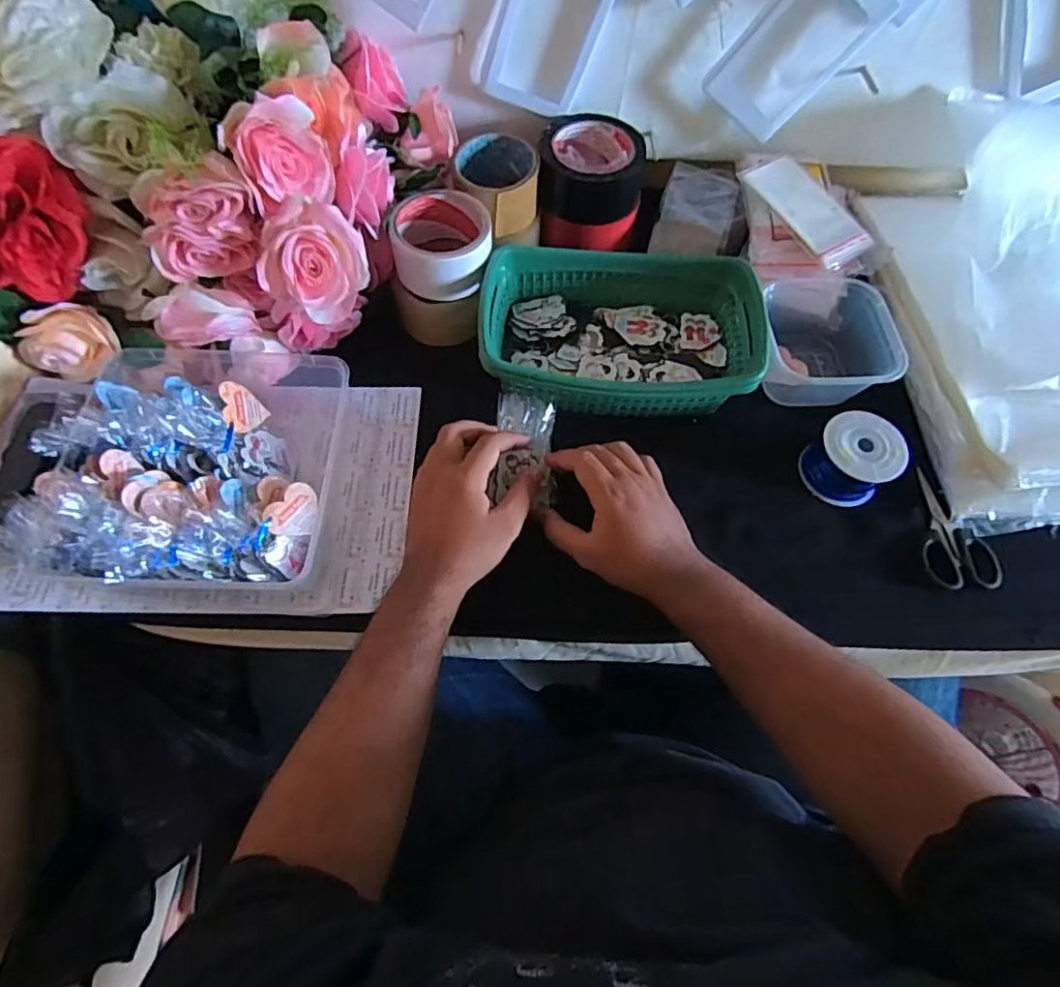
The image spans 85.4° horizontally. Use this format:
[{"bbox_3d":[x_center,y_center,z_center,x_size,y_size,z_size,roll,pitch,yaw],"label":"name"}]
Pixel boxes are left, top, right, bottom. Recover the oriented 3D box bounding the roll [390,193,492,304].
[{"bbox_3d":[-0.081,-0.230,0.527,0.087,0.052,0.084,1,63,-2],"label":"roll"}]

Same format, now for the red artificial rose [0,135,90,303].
[{"bbox_3d":[-0.378,-0.202,0.424,0.090,0.094,0.059,-3,63,-4],"label":"red artificial rose"}]

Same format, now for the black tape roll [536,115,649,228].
[{"bbox_3d":[0.062,-0.322,0.581,0.102,0.062,0.102,1,63,-2],"label":"black tape roll"}]

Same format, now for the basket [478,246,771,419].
[{"bbox_3d":[0.081,-0.150,0.527,0.241,0.070,0.144,2,63,-2],"label":"basket"}]

